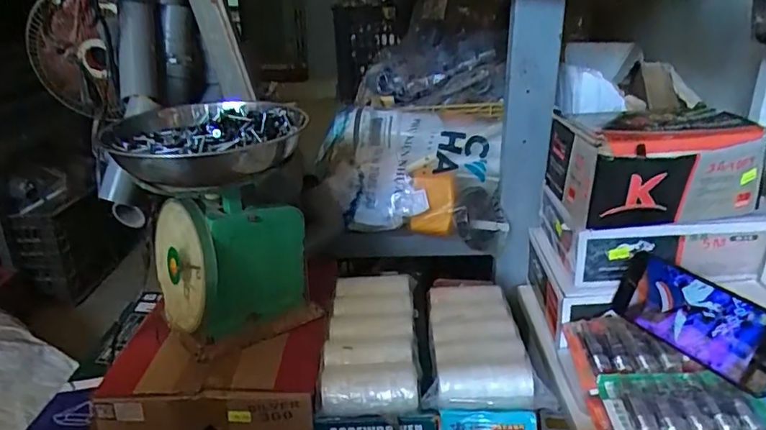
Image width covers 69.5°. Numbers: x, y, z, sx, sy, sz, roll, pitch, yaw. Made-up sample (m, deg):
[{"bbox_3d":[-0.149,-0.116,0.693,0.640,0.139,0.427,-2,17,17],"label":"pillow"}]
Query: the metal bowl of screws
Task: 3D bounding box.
[{"bbox_3d":[-0.179,-0.077,0.567,0.182,0.049,0.189,0,22,0],"label":"metal bowl of screws"}]

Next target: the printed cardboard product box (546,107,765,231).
[{"bbox_3d":[0.298,-0.053,0.613,0.182,0.095,0.150,-1,22,-2],"label":"printed cardboard product box"}]

